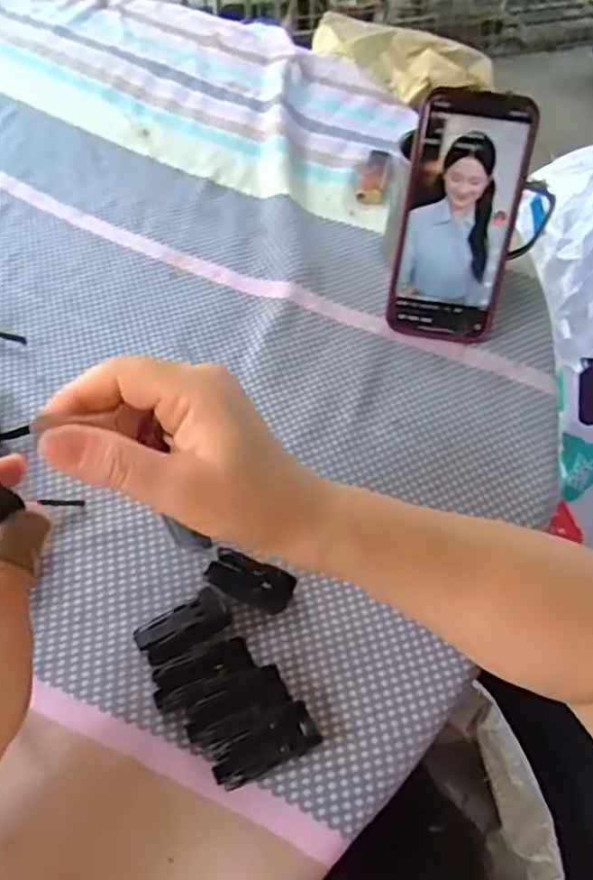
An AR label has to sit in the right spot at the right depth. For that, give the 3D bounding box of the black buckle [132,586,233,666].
[{"bbox_3d":[-0.055,0.091,0.329,0.047,0.011,0.020,-30,60,-25],"label":"black buckle"}]

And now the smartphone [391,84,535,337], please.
[{"bbox_3d":[0.111,-0.149,0.455,0.078,0.161,0.009,8,21,2],"label":"smartphone"}]

